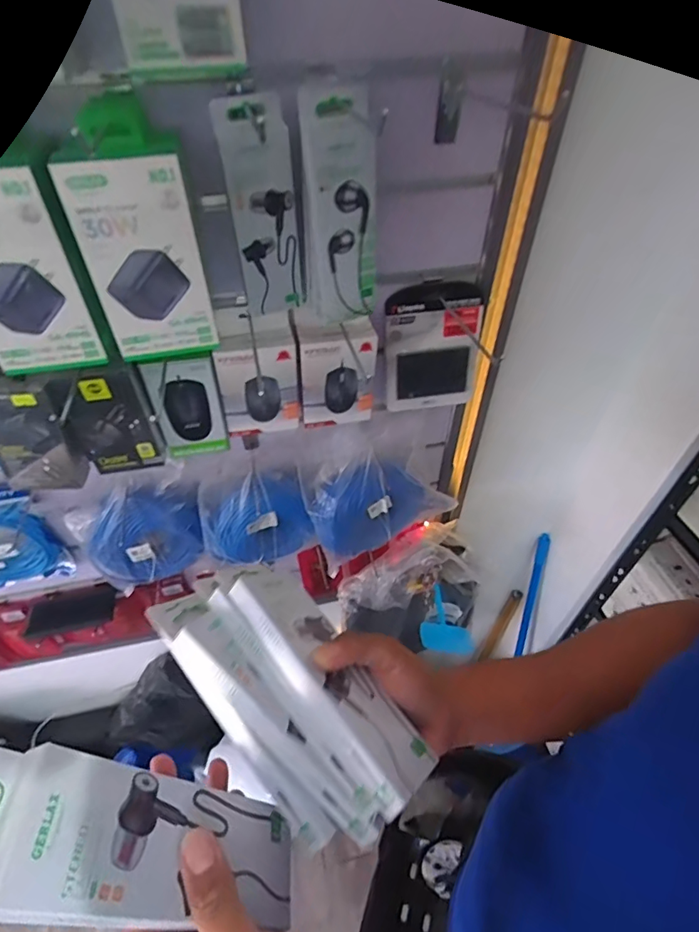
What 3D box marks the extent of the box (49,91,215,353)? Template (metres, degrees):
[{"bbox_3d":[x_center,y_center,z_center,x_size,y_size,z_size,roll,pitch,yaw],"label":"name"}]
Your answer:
[{"bbox_3d":[-0.171,-0.183,0.406,0.087,0.191,0.033,-9,48,-9],"label":"box"}]

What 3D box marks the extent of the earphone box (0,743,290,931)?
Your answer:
[{"bbox_3d":[-0.103,0.200,0.259,0.019,0.194,0.062,-27,41,27],"label":"earphone box"}]

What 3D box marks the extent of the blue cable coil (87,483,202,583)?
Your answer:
[{"bbox_3d":[-0.314,0.105,0.739,0.170,0.183,0.049,-5,48,-6],"label":"blue cable coil"}]

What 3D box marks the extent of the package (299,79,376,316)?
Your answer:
[{"bbox_3d":[-0.007,-0.226,0.452,0.068,0.201,0.028,-1,55,-3],"label":"package"}]

